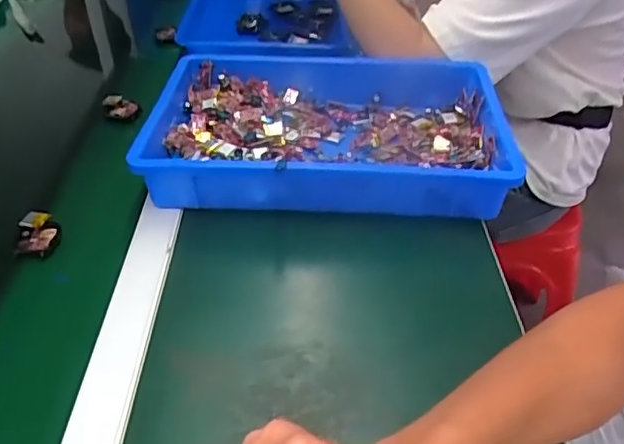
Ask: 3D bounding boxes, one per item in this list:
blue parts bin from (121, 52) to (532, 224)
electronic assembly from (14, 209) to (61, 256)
[{"bbox_3d":[0.011,-0.109,0.653,0.382,0.063,0.265,4,41,3],"label":"blue parts bin"},{"bbox_3d":[-0.262,0.009,0.554,0.041,0.021,0.047,-19,44,-22],"label":"electronic assembly"}]

